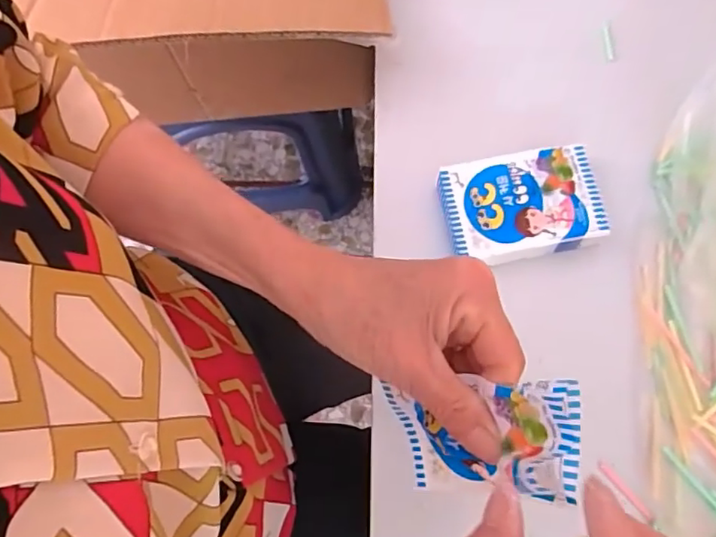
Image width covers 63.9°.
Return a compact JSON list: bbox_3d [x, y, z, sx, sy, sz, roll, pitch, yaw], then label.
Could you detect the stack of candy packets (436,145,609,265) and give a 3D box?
[{"bbox_3d":[0.115,-0.043,0.405,0.108,0.020,0.072,-9,80,0],"label":"stack of candy packets"}]

